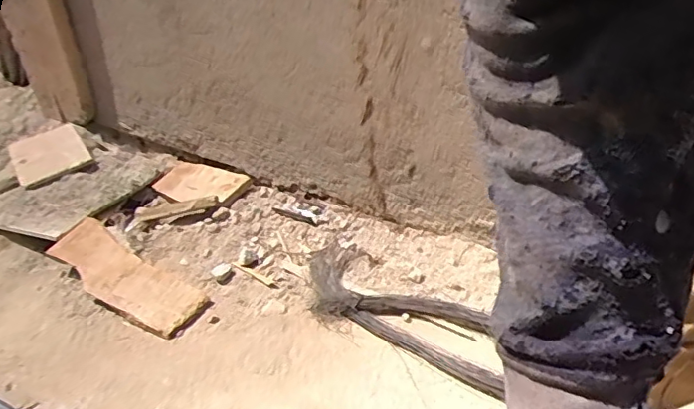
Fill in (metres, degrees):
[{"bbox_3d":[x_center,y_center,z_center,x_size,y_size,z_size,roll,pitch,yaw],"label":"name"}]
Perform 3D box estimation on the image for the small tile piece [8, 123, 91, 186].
[{"bbox_3d":[-0.569,-0.100,1.101,0.127,0.016,0.183,-31,44,-19],"label":"small tile piece"}]

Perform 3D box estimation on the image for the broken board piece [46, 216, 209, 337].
[{"bbox_3d":[-0.320,0.102,0.838,0.247,0.026,0.089,29,43,18],"label":"broken board piece"}]

